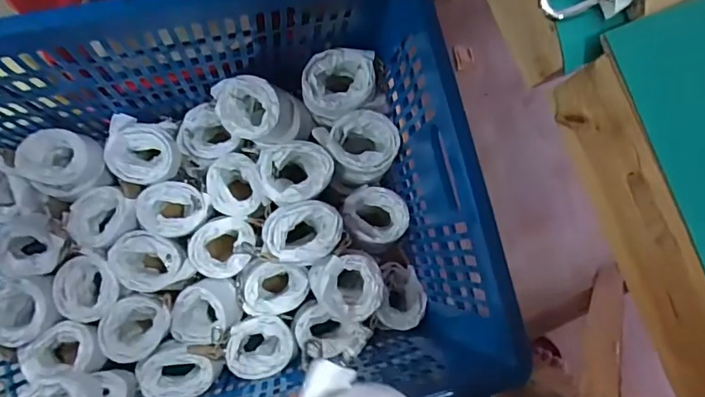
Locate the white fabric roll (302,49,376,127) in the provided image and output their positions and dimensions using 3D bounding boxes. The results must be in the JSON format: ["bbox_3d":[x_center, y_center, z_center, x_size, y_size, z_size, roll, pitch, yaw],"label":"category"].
[{"bbox_3d":[-0.020,-0.158,0.746,0.108,0.101,0.089,-4,84,-7],"label":"white fabric roll"}]

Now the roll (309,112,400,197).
[{"bbox_3d":[0.007,-0.073,0.769,0.108,0.098,0.096,-24,87,-9],"label":"roll"}]

